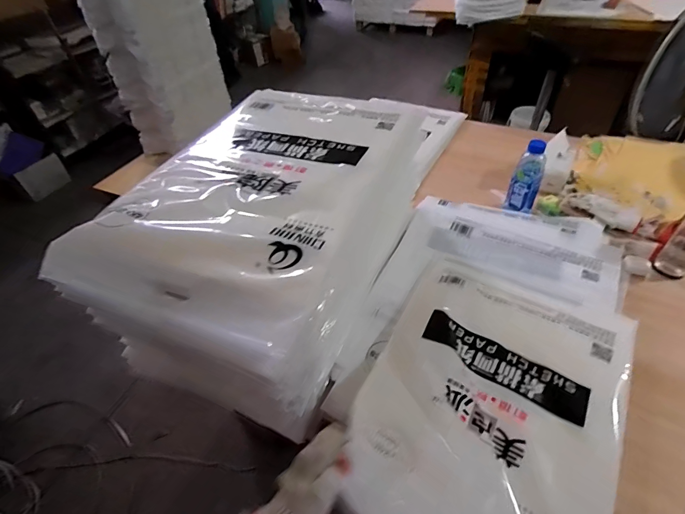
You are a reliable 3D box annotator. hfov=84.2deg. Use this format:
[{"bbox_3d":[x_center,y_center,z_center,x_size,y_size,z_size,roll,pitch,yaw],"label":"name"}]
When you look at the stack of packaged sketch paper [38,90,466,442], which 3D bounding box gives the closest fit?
[{"bbox_3d":[-0.114,-0.048,0.731,0.387,0.292,0.604,15,49,19],"label":"stack of packaged sketch paper"}]

